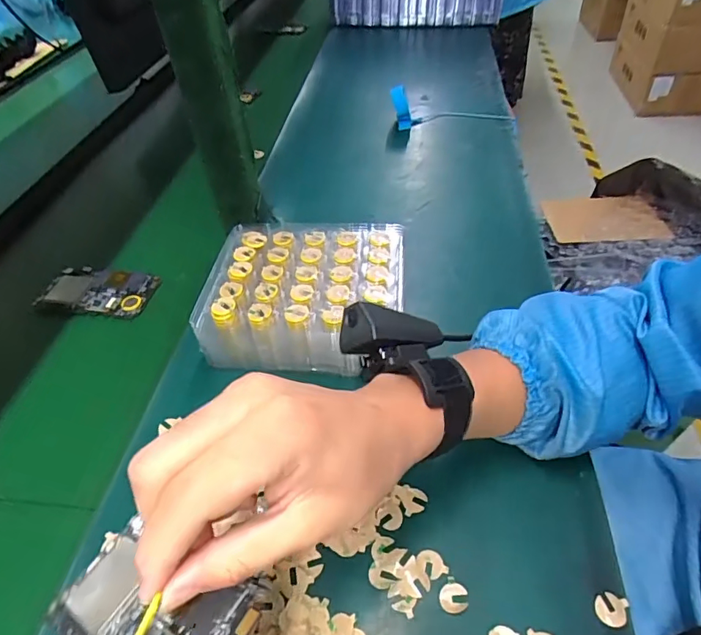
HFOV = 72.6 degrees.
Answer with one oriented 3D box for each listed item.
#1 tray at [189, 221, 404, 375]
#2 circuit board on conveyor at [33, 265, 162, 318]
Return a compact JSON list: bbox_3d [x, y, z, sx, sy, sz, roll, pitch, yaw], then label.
[{"bbox_3d":[-0.041,-0.026,0.438,0.174,0.051,0.145,0,46,7],"label":"tray"},{"bbox_3d":[-0.277,-0.031,0.525,0.123,0.013,0.060,7,47,13],"label":"circuit board on conveyor"}]

